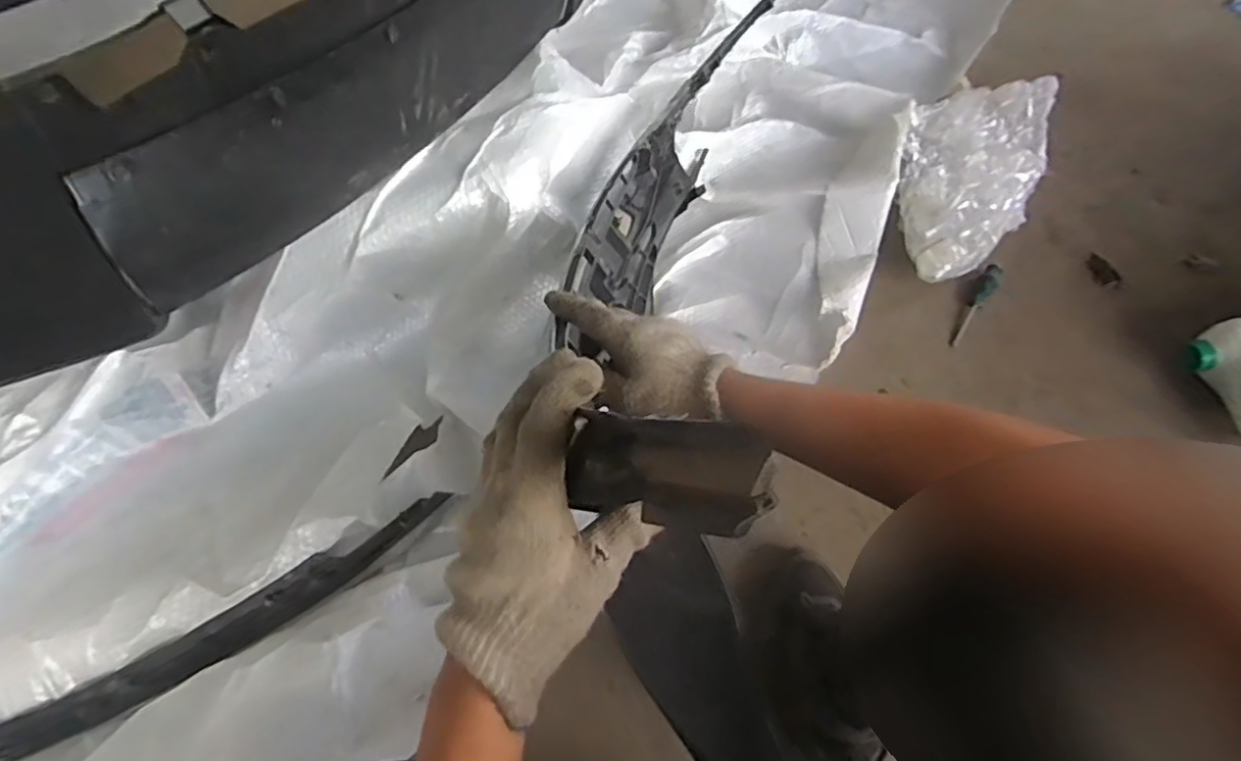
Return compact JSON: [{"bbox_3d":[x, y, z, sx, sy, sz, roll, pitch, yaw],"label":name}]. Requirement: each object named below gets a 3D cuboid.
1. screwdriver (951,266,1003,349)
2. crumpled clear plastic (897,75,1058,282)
[{"bbox_3d":[0.611,-0.131,1.077,0.029,0.028,0.187,29,62,18],"label":"screwdriver"},{"bbox_3d":[0.669,-0.407,1.209,0.253,0.078,0.586,22,60,14],"label":"crumpled clear plastic"}]

